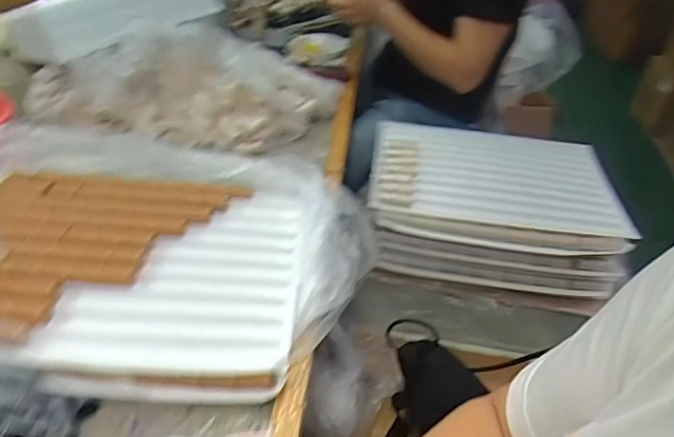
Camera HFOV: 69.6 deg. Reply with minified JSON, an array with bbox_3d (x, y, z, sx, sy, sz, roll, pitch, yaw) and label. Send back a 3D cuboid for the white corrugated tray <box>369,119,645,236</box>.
[{"bbox_3d":[0.305,-0.094,0.956,0.459,0.032,0.316,5,40,4],"label":"white corrugated tray"}]

